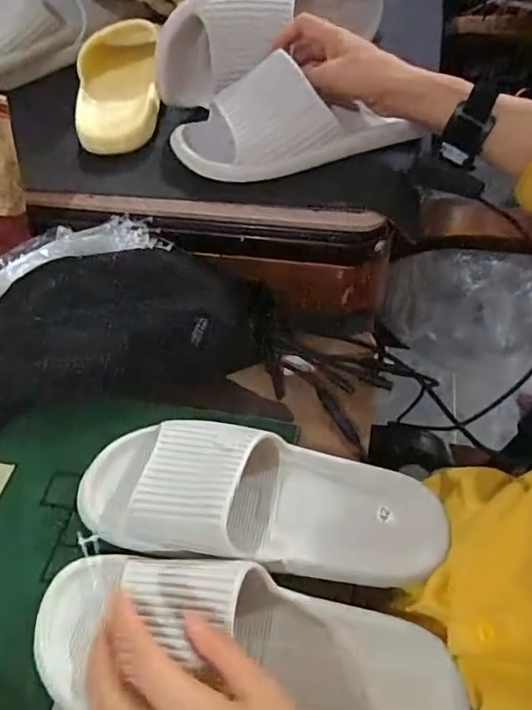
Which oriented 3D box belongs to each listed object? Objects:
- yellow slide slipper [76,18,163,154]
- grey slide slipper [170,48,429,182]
[{"bbox_3d":[-0.165,-0.293,0.588,0.092,0.045,0.167,-3,66,3],"label":"yellow slide slipper"},{"bbox_3d":[0.022,-0.224,0.509,0.219,0.071,0.089,0,53,4],"label":"grey slide slipper"}]

